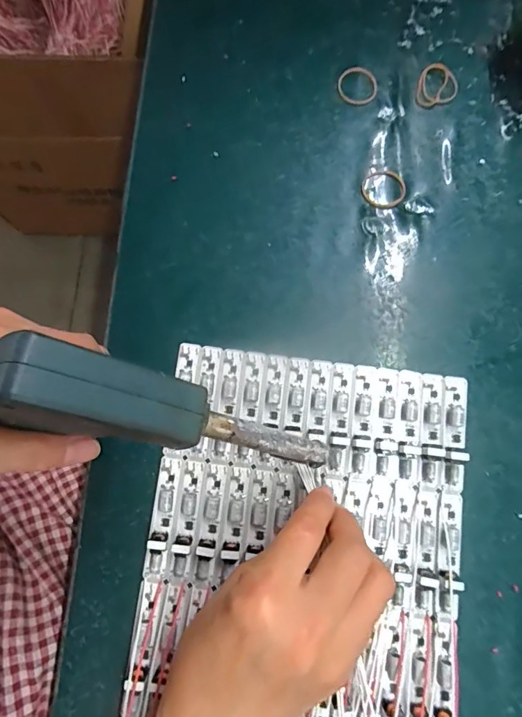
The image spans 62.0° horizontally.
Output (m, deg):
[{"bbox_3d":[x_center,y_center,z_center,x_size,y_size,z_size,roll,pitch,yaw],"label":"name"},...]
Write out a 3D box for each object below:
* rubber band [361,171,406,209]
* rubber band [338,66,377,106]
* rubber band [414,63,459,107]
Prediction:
[{"bbox_3d":[0.091,-0.124,0.318,0.031,0.004,0.029,-19,79,-3],"label":"rubber band"},{"bbox_3d":[0.075,-0.211,0.336,0.030,0.004,0.032,0,79,1],"label":"rubber band"},{"bbox_3d":[0.136,-0.210,0.336,0.030,0.004,0.042,24,80,6],"label":"rubber band"}]

